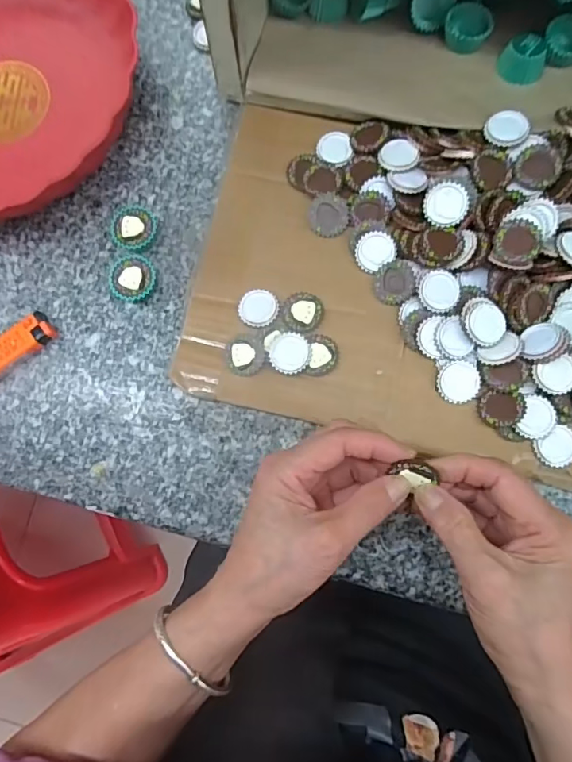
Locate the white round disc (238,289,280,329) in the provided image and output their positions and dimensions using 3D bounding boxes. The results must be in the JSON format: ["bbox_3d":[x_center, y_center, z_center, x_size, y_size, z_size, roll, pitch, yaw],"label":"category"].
[{"bbox_3d":[-0.019,-0.051,0.351,0.027,0.006,0.026,-1,81,4],"label":"white round disc"}]

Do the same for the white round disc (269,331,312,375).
[{"bbox_3d":[0.003,-0.019,0.341,0.027,0.007,0.028,-1,81,4],"label":"white round disc"}]

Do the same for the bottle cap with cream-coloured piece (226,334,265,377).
[{"bbox_3d":[-0.028,-0.017,0.345,0.027,0.006,0.028,-1,81,4],"label":"bottle cap with cream-coloured piece"}]

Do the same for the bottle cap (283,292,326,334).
[{"bbox_3d":[0.012,-0.048,0.349,0.028,0.005,0.030,6,81,5],"label":"bottle cap"}]

